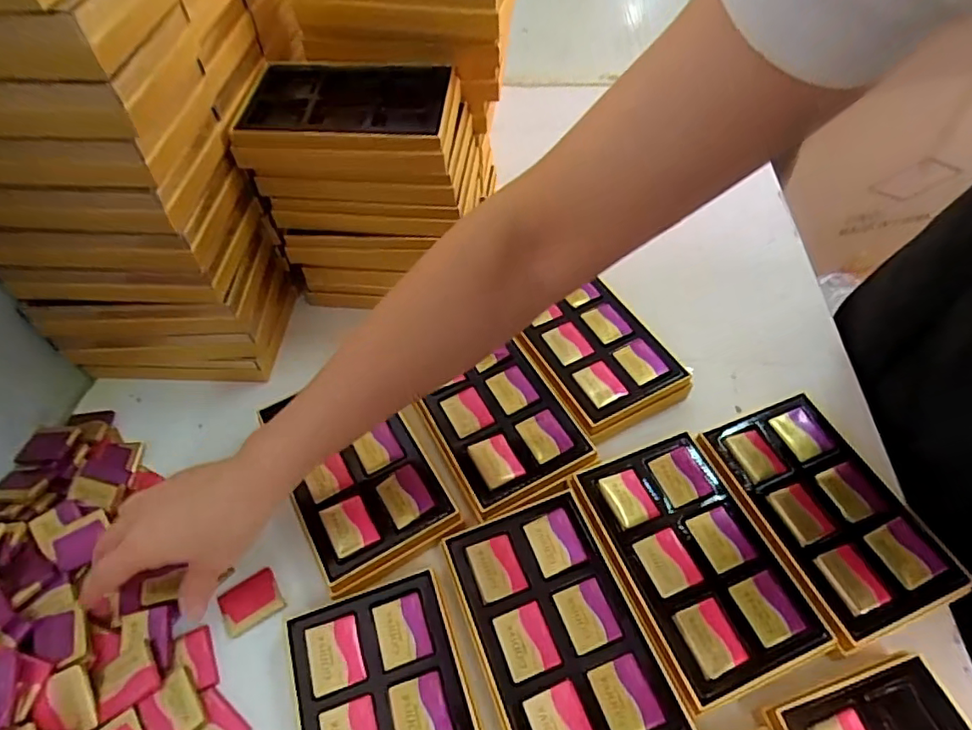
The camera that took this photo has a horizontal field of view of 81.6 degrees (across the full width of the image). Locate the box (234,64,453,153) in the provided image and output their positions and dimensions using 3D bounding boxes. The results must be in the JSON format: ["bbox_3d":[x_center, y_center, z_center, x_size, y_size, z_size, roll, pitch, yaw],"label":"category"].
[{"bbox_3d":[-0.110,-0.207,0.448,0.161,0.025,0.102,4,54,6],"label":"box"}]

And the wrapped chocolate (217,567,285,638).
[{"bbox_3d":[-0.165,0.165,0.394,0.040,0.004,0.033,-28,57,-17],"label":"wrapped chocolate"}]

